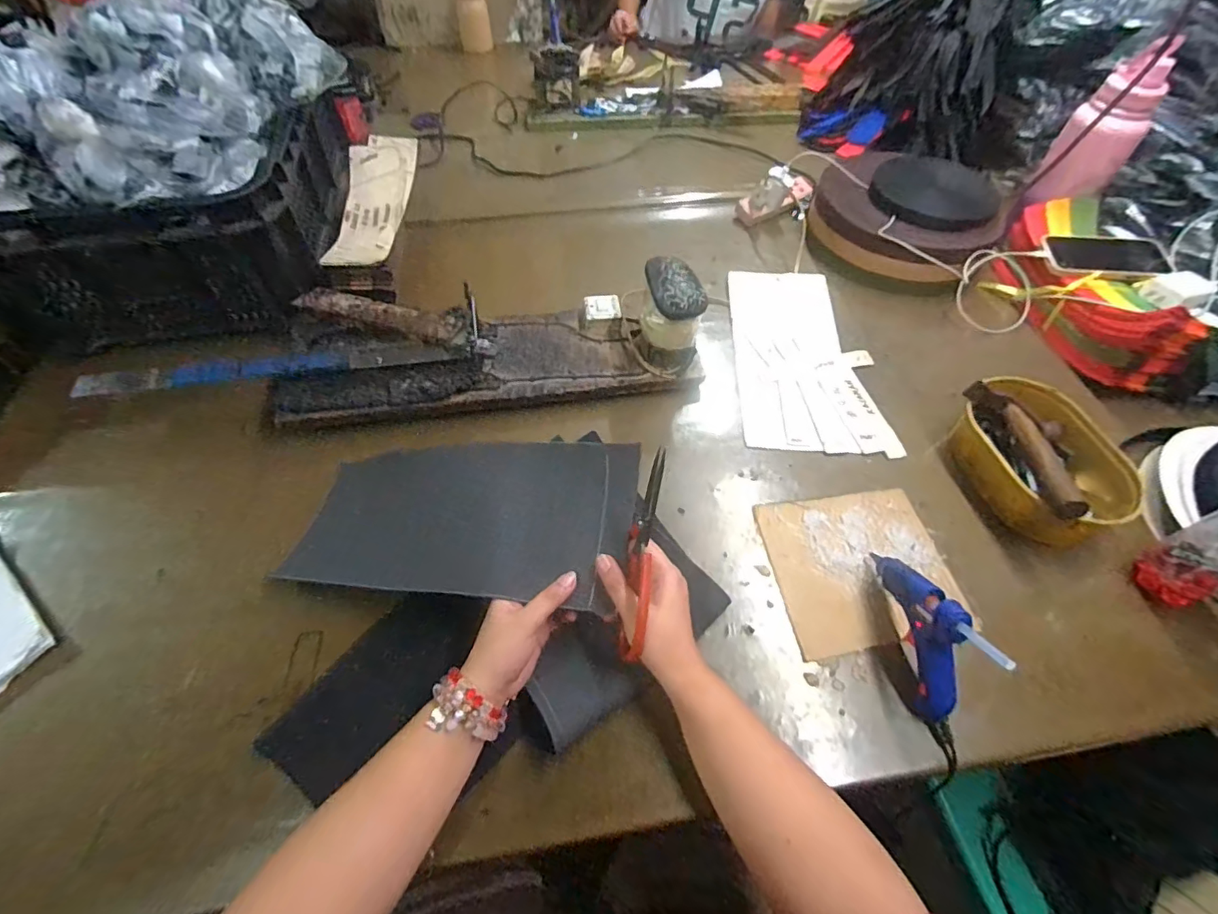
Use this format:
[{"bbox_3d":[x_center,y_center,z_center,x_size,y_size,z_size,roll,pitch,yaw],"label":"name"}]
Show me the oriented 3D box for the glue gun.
[{"bbox_3d":[0.274,0.139,0.443,0.024,0.106,0.136,-6,54,-5],"label":"glue gun"}]

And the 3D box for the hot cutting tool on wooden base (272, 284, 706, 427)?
[{"bbox_3d":[-0.150,-0.133,0.657,0.504,0.091,0.176,-9,54,-8],"label":"hot cutting tool on wooden base"}]

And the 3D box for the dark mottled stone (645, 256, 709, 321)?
[{"bbox_3d":[0.075,-0.198,0.604,0.054,0.024,0.097,-12,55,-10],"label":"dark mottled stone"}]

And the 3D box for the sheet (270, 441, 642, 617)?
[{"bbox_3d":[-0.144,0.052,0.496,0.346,0.024,0.153,1,62,15],"label":"sheet"}]

